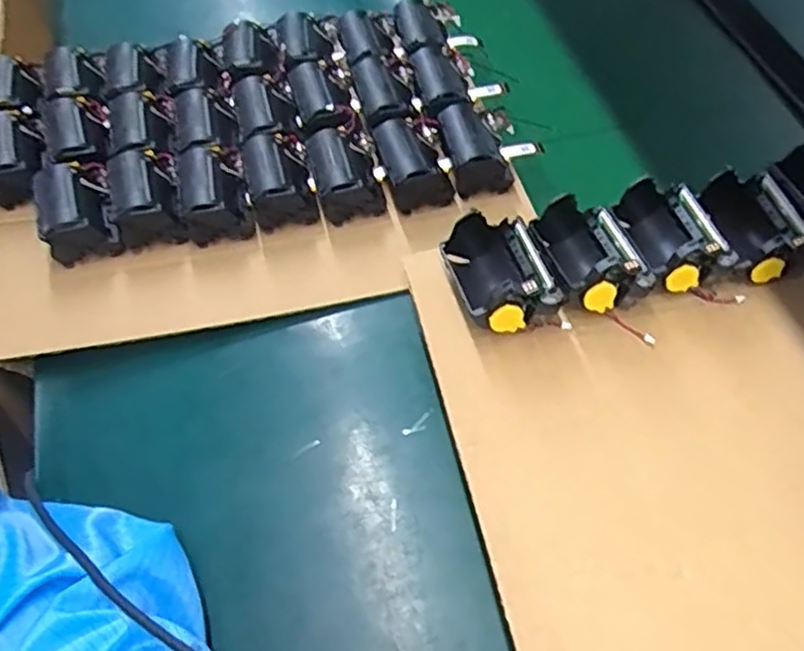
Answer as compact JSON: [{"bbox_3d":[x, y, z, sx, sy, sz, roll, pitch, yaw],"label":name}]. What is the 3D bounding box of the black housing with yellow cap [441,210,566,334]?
[{"bbox_3d":[0.059,-0.033,0.407,0.054,0.045,0.072,-12,59,-7],"label":"black housing with yellow cap"}]

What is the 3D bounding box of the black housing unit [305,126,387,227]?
[{"bbox_3d":[-0.045,-0.118,0.522,0.049,0.044,0.067,-17,59,-8],"label":"black housing unit"}]

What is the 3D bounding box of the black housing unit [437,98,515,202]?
[{"bbox_3d":[0.056,-0.141,0.530,0.045,0.037,0.070,-14,59,-7],"label":"black housing unit"}]

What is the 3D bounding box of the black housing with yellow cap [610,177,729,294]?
[{"bbox_3d":[0.169,-0.059,0.422,0.056,0.043,0.069,-11,59,-6],"label":"black housing with yellow cap"}]

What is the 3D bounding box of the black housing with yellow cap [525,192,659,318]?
[{"bbox_3d":[0.114,-0.046,0.413,0.059,0.043,0.074,-11,59,-6],"label":"black housing with yellow cap"}]

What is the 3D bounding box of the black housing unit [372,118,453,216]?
[{"bbox_3d":[0.009,-0.129,0.523,0.047,0.039,0.069,-13,58,-6],"label":"black housing unit"}]

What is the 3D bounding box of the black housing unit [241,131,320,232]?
[{"bbox_3d":[-0.095,-0.110,0.520,0.045,0.044,0.068,-18,59,-9],"label":"black housing unit"}]

